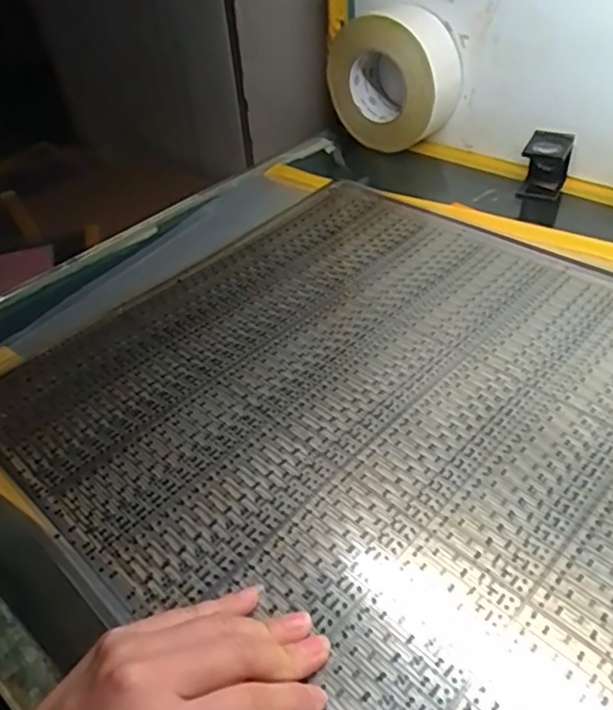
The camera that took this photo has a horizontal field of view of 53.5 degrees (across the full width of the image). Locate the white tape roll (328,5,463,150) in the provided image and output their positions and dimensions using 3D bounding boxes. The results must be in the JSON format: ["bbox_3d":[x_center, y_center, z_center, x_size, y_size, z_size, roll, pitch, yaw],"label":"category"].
[{"bbox_3d":[0.094,-0.304,0.680,0.139,0.136,0.063,30,52,34],"label":"white tape roll"}]

